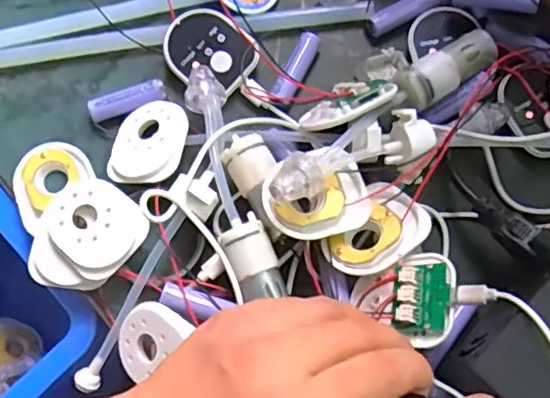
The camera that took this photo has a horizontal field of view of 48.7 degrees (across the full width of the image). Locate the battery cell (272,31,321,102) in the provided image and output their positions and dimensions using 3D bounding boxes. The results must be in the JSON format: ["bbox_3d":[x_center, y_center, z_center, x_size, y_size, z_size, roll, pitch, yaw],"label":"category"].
[{"bbox_3d":[0.014,-0.085,0.387,0.013,0.015,0.051,25,75,5],"label":"battery cell"}]

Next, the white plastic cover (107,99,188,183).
[{"bbox_3d":[-0.077,-0.033,0.373,0.047,0.014,0.057,11,68,22],"label":"white plastic cover"}]

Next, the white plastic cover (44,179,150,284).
[{"bbox_3d":[-0.105,0.016,0.353,0.057,0.014,0.050,41,77,9],"label":"white plastic cover"}]

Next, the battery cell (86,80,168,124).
[{"bbox_3d":[-0.094,-0.062,0.388,0.049,0.016,0.014,-22,76,-8],"label":"battery cell"}]

